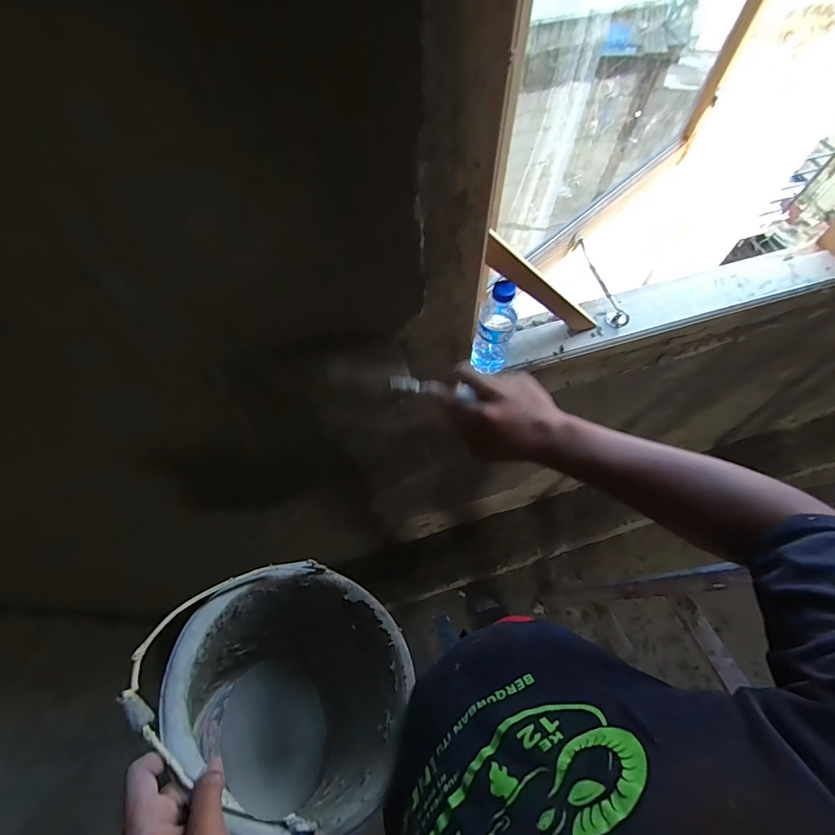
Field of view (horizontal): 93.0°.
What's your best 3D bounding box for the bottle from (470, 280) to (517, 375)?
[{"bbox_3d":[0.120,-0.140,0.605,0.056,0.168,0.064,15,64,8],"label":"bottle"}]

